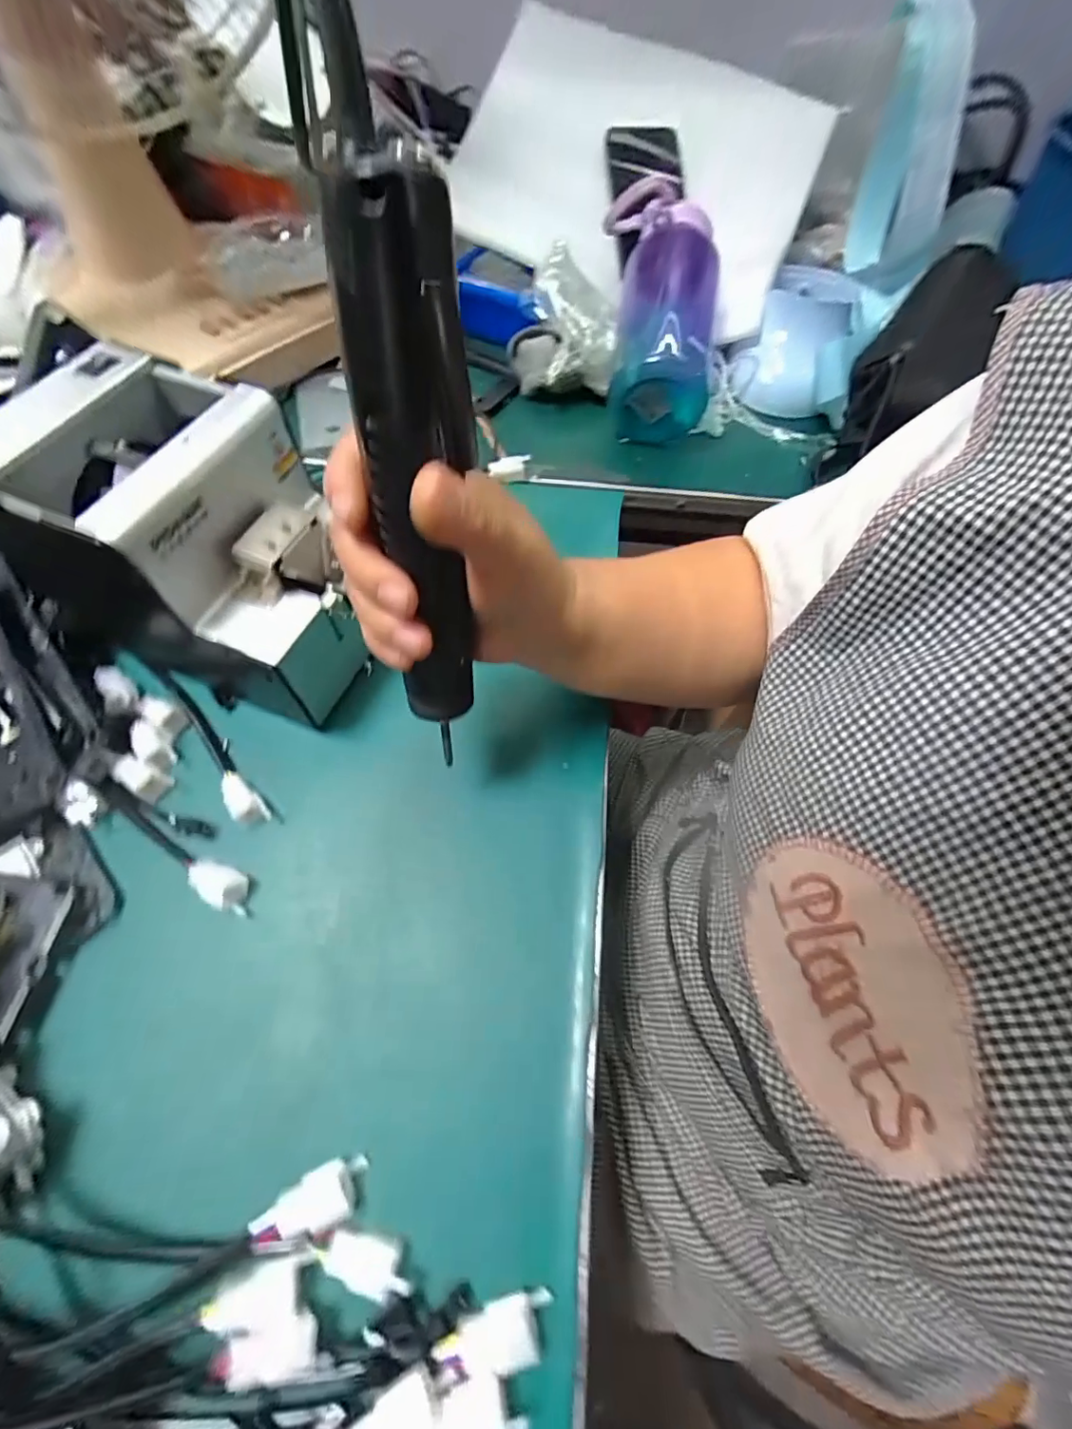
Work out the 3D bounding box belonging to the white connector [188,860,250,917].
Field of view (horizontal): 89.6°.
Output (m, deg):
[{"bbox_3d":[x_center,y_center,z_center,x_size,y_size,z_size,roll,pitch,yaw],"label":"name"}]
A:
[{"bbox_3d":[-0.176,0.097,0.304,0.035,0.017,0.021,18,64,8],"label":"white connector"}]

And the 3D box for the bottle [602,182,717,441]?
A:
[{"bbox_3d":[0.115,-0.364,0.483,0.100,0.098,0.201,4,77,0],"label":"bottle"}]

